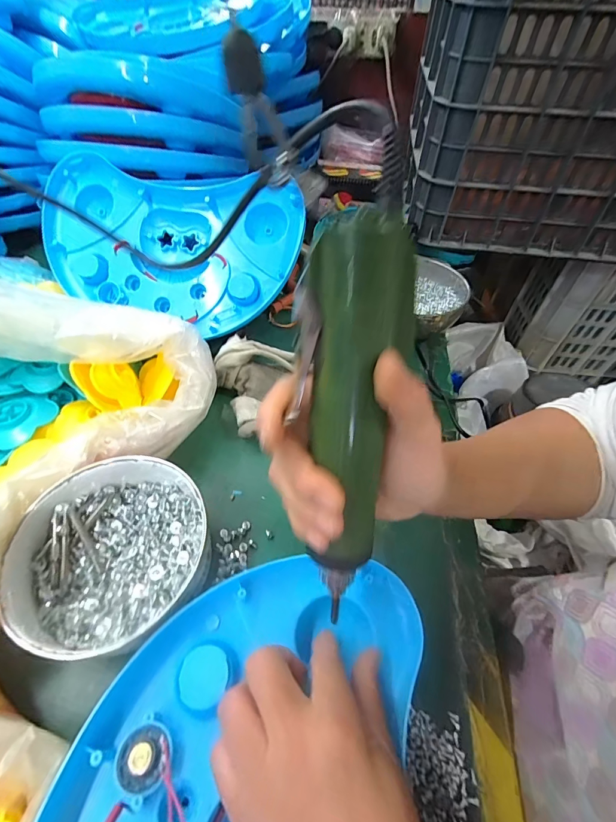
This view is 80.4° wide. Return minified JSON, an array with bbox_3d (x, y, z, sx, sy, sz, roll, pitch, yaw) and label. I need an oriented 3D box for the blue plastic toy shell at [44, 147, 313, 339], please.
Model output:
[{"bbox_3d":[-0.179,-0.214,0.482,0.327,0.040,0.195,8,92,2],"label":"blue plastic toy shell"}]

